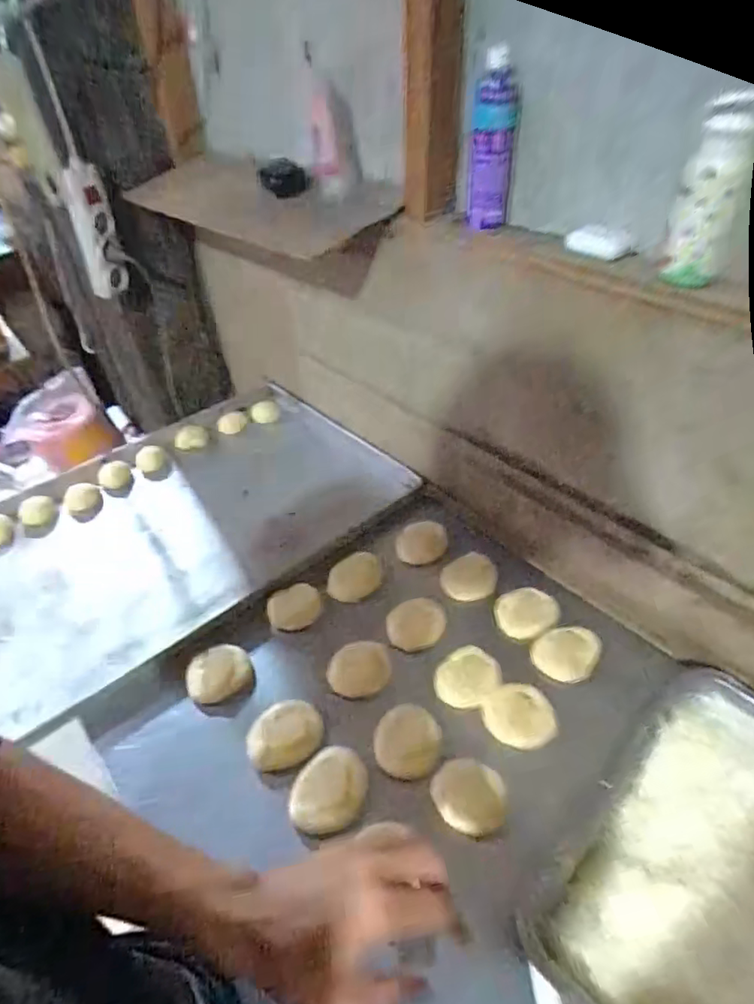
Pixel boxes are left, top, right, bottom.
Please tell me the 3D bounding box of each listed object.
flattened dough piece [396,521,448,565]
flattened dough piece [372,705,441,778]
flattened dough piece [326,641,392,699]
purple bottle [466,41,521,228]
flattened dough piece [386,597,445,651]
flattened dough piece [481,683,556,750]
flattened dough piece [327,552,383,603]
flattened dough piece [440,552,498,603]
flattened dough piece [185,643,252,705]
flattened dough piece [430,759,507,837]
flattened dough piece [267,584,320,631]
[{"bbox_3d":[0.065,0.057,0.808,0.069,0.007,0.076,7,44,13],"label":"flattened dough piece"},{"bbox_3d":[0.034,0.255,0.593,0.066,0.019,0.070,-3,43,3],"label":"flattened dough piece"},{"bbox_3d":[-0.021,0.202,0.675,0.074,0.012,0.067,-7,43,-2],"label":"flattened dough piece"},{"bbox_3d":[0.120,-0.370,0.578,0.046,0.151,0.060,3,43,9],"label":"purple bottle"},{"bbox_3d":[0.051,0.156,0.715,0.078,0.013,0.063,-30,48,-24],"label":"flattened dough piece"},{"bbox_3d":[0.156,0.231,0.611,0.074,0.008,0.067,9,45,15],"label":"flattened dough piece"},{"bbox_3d":[-0.029,0.104,0.776,0.068,0.006,0.085,21,49,26],"label":"flattened dough piece"},{"bbox_3d":[0.123,0.099,0.753,0.073,0.015,0.074,-4,43,1],"label":"flattened dough piece"},{"bbox_3d":[-0.191,0.207,0.673,0.075,0.009,0.070,-3,43,3],"label":"flattened dough piece"},{"bbox_3d":[0.090,0.289,0.550,0.070,0.011,0.061,12,45,18],"label":"flattened dough piece"},{"bbox_3d":[-0.109,0.137,0.741,0.068,0.007,0.070,-3,43,3],"label":"flattened dough piece"}]

